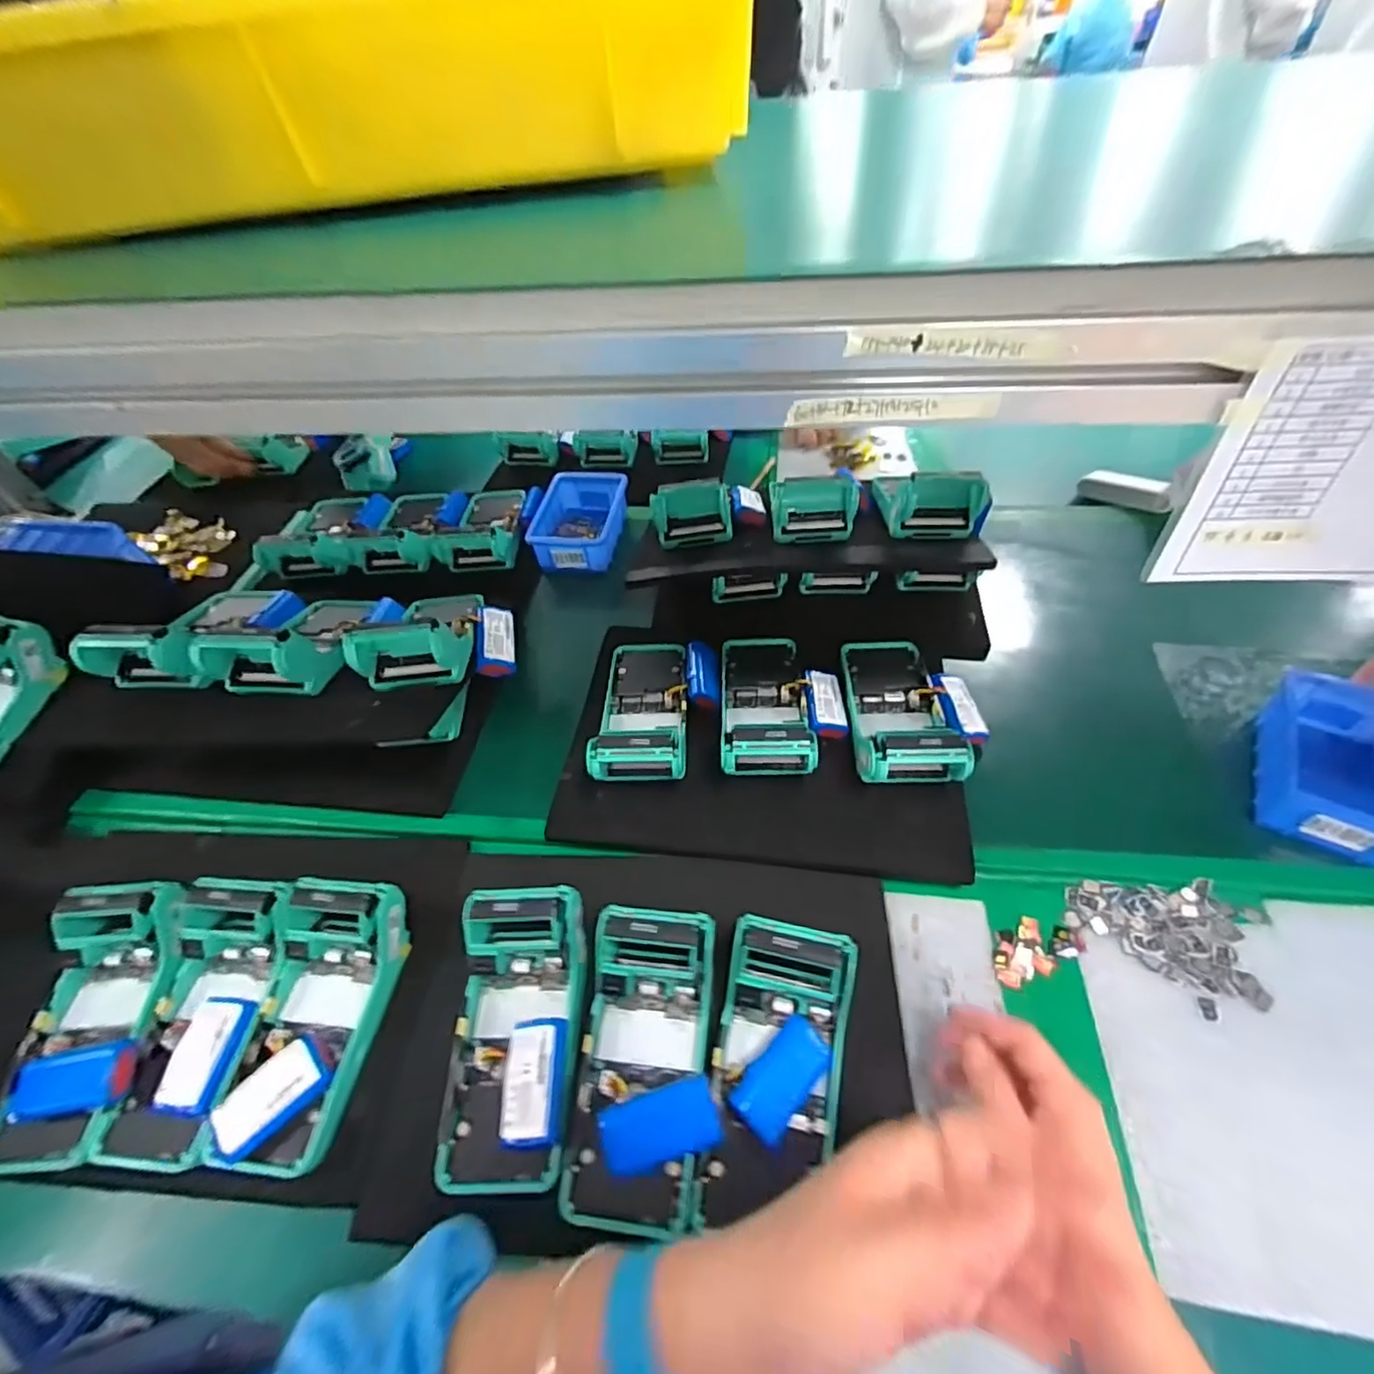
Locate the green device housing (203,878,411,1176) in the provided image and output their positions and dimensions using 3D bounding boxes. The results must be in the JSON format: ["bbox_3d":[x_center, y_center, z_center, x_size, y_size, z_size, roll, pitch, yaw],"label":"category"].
[{"bbox_3d":[-0.255,0.220,0.417,0.081,0.063,0.168,4,50,7],"label":"green device housing"}]

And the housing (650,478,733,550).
[{"bbox_3d":[0.005,-0.177,0.630,0.077,0.063,0.031,-3,50,1],"label":"housing"}]

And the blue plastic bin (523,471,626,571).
[{"bbox_3d":[-0.131,-0.205,0.780,0.097,0.060,0.144,4,50,7],"label":"blue plastic bin"}]

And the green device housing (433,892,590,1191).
[{"bbox_3d":[-0.113,0.221,0.399,0.079,0.056,0.163,-1,50,2],"label":"green device housing"}]

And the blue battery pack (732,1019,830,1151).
[{"bbox_3d":[0.059,0.241,0.380,0.034,0.022,0.068,33,59,27],"label":"blue battery pack"}]

